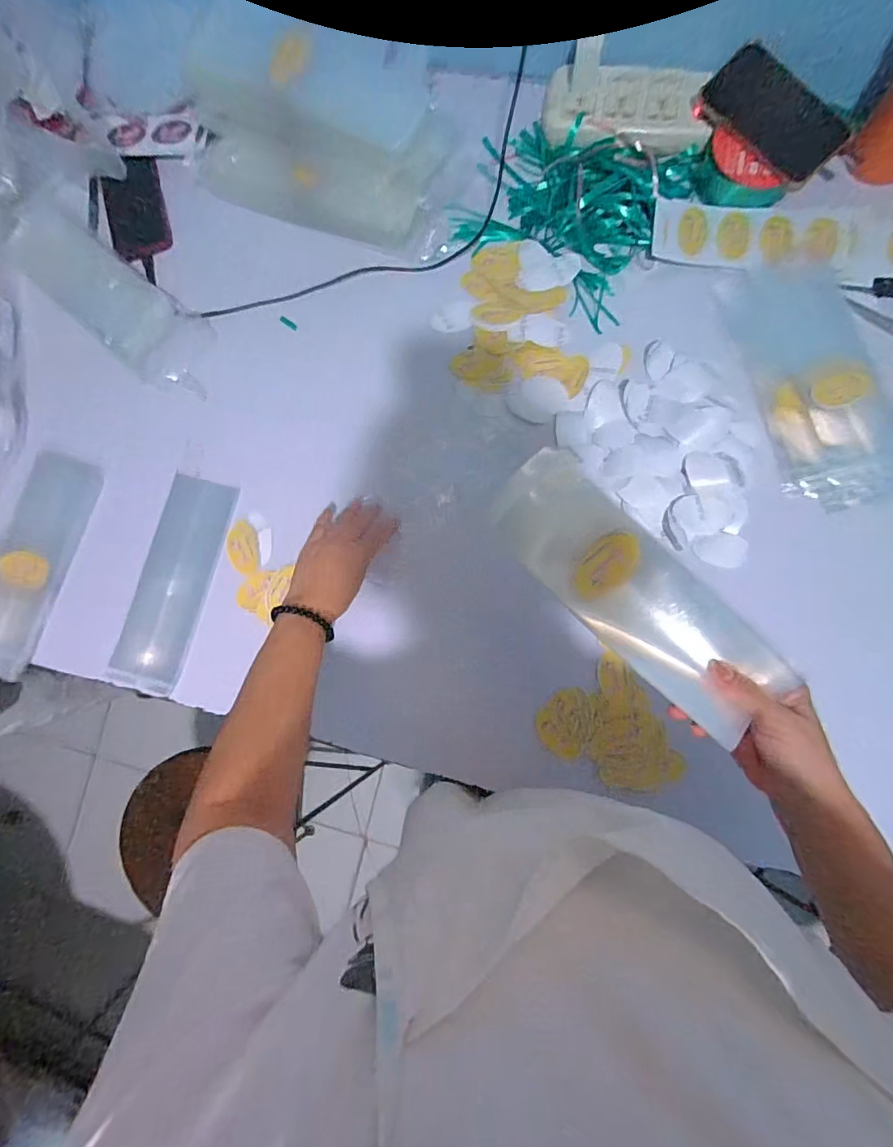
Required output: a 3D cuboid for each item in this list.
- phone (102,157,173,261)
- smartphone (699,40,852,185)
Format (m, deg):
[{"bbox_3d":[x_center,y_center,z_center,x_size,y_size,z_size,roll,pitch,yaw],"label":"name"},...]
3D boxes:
[{"bbox_3d":[-0.431,-0.505,0.680,0.081,0.017,0.136,-11,82,4],"label":"phone"},{"bbox_3d":[0.378,-0.533,0.569,0.165,0.016,0.066,53,131,8],"label":"smartphone"}]

